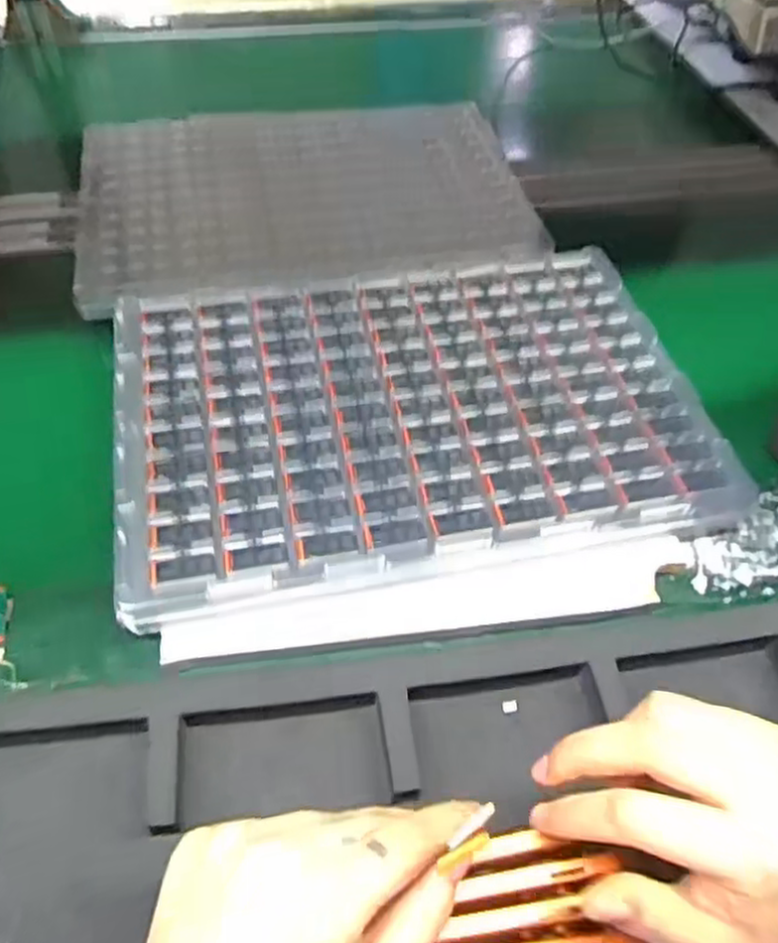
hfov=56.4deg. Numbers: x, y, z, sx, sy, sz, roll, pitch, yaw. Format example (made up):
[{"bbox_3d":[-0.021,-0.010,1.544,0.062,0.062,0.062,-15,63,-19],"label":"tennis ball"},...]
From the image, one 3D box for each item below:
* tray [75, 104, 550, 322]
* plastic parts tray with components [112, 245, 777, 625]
[{"bbox_3d":[-0.090,-0.299,0.756,0.444,0.017,0.332,-9,51,-10],"label":"tray"},{"bbox_3d":[0.017,-0.057,0.578,0.444,0.024,0.307,-9,51,-10],"label":"plastic parts tray with components"}]

